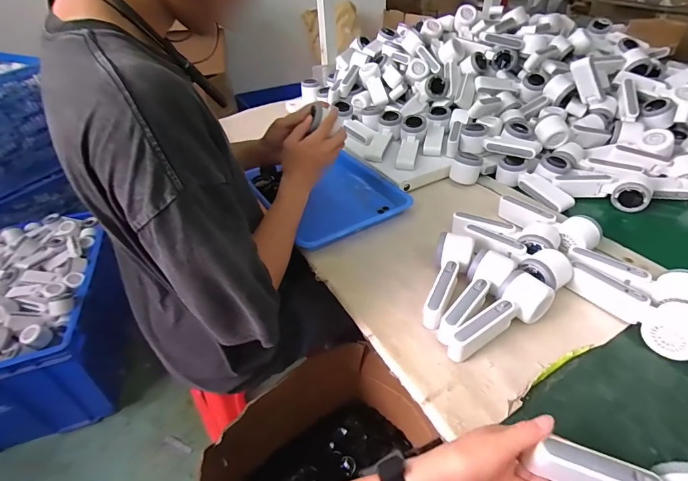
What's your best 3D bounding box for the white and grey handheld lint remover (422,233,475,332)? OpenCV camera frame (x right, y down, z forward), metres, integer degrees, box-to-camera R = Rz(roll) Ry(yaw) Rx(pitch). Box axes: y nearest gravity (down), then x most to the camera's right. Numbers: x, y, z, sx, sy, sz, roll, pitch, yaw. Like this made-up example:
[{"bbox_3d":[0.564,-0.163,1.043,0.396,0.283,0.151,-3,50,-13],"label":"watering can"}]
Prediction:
[{"bbox_3d":[0.150,0.061,0.545,0.050,0.062,0.154,11,41,20],"label":"white and grey handheld lint remover"}]

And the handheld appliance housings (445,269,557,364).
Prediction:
[{"bbox_3d":[0.203,0.103,0.484,0.157,0.055,0.057,-29,44,-27],"label":"handheld appliance housings"}]

